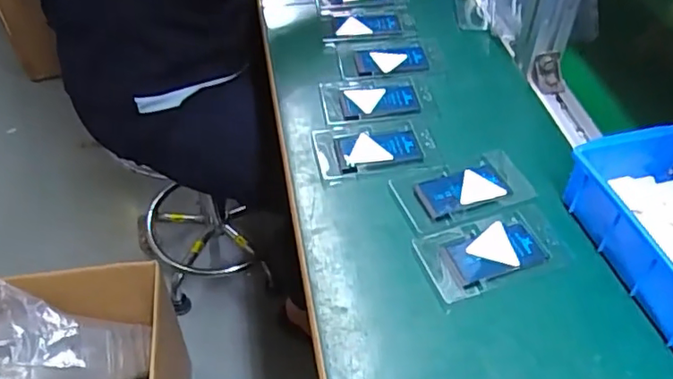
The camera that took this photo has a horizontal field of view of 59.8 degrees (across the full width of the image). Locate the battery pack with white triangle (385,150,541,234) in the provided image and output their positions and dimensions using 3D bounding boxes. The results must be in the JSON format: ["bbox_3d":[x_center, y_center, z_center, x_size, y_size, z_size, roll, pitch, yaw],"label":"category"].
[{"bbox_3d":[0.126,-0.002,0.572,0.131,0.011,0.072,-13,49,-12],"label":"battery pack with white triangle"}]

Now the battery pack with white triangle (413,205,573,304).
[{"bbox_3d":[0.137,0.055,0.522,0.121,0.009,0.070,-12,49,-12],"label":"battery pack with white triangle"}]

